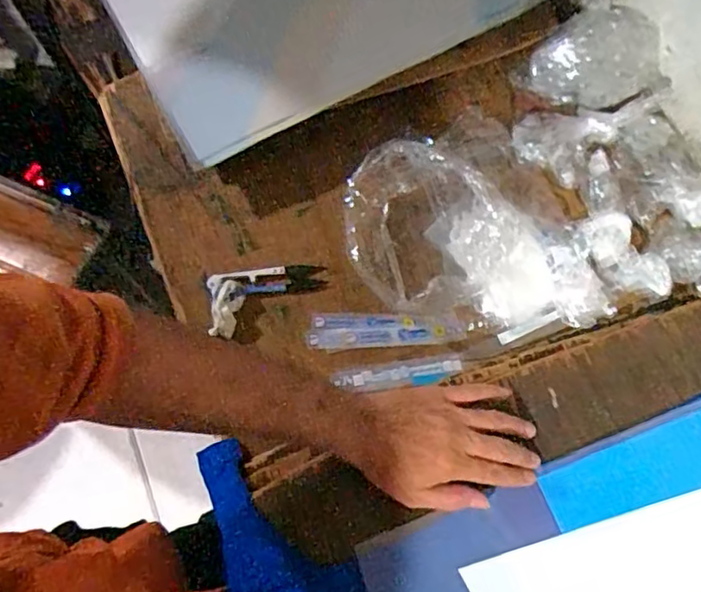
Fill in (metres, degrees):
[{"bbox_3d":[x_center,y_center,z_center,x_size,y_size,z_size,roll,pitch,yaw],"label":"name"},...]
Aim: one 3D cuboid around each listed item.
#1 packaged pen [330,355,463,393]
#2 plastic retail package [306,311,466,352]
[{"bbox_3d":[0.048,0.080,0.598,0.132,0.007,0.024,-8,69,-4],"label":"packaged pen"},{"bbox_3d":[0.036,0.034,0.612,0.159,0.010,0.038,-5,69,-3],"label":"plastic retail package"}]

